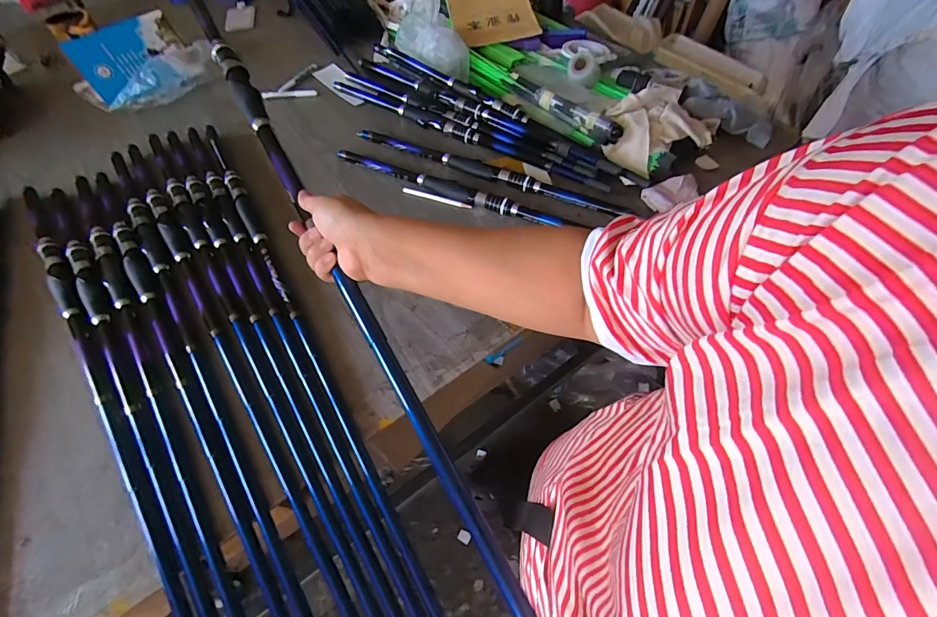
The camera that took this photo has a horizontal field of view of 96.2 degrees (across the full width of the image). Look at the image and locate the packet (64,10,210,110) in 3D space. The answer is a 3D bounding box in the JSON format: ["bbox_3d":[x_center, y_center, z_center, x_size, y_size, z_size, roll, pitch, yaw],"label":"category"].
[{"bbox_3d":[-0.699,-0.514,0.901,0.208,0.100,0.226,32,65,18],"label":"packet"}]

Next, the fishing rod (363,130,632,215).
[{"bbox_3d":[0.017,-0.253,0.738,0.508,0.024,0.027,24,63,15],"label":"fishing rod"}]

